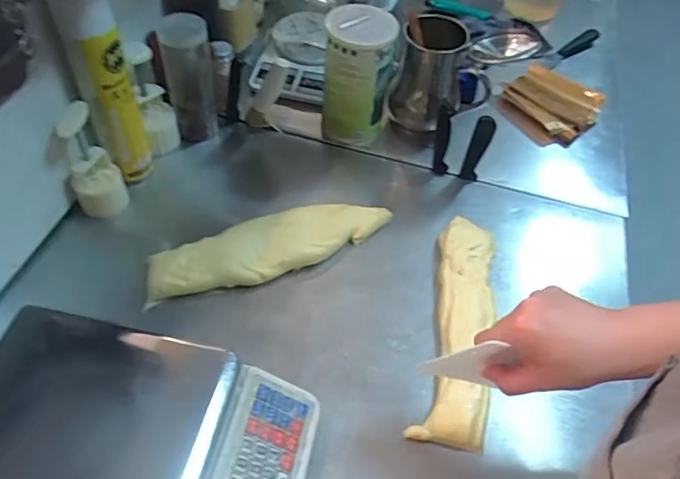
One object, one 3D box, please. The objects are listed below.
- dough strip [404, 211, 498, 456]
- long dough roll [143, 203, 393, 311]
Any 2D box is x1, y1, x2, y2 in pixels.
[{"bbox_3d":[0.154,0.103,0.695,0.082,0.034,0.313,13,50,6],"label":"dough strip"},{"bbox_3d":[-0.088,0.009,0.727,0.341,0.048,0.081,-19,54,-19],"label":"long dough roll"}]

